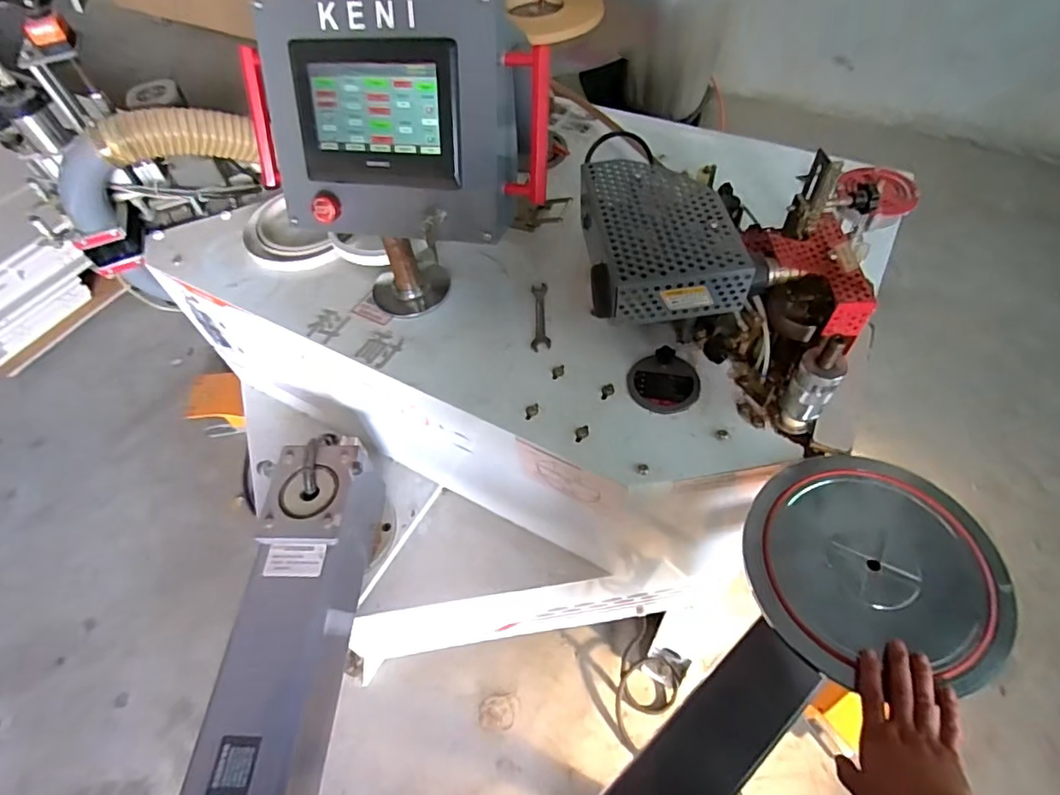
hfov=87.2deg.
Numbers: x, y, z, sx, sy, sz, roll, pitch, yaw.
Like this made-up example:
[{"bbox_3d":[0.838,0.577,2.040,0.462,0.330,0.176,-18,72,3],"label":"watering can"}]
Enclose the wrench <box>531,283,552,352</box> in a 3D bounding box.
[{"bbox_3d":[0.017,-0.139,0.950,0.029,0.008,0.150,-3,55,2],"label":"wrench"}]

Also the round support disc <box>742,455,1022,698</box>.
[{"bbox_3d":[0.410,0.196,0.673,0.282,0.025,0.259,-2,63,11],"label":"round support disc"}]

